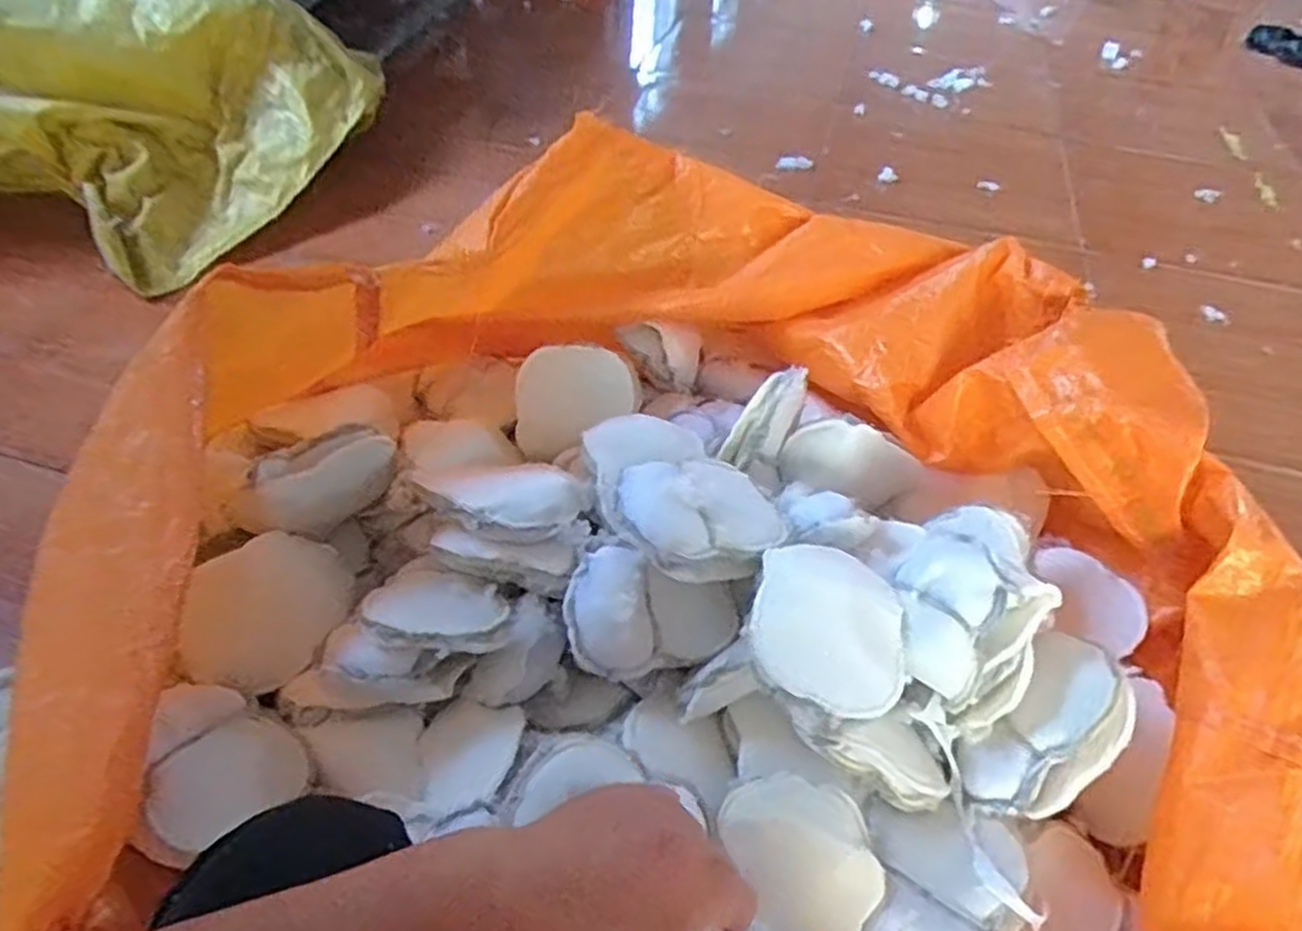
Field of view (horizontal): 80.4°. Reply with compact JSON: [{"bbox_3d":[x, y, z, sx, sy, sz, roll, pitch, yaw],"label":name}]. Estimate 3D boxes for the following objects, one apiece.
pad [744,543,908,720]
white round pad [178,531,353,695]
[{"bbox_3d":[0.164,0.142,0.707,0.142,0.017,0.170,24,48,-2],"label":"pad"},{"bbox_3d":[-0.422,0.165,0.852,0.030,0.181,0.193,42,102,36],"label":"white round pad"}]

